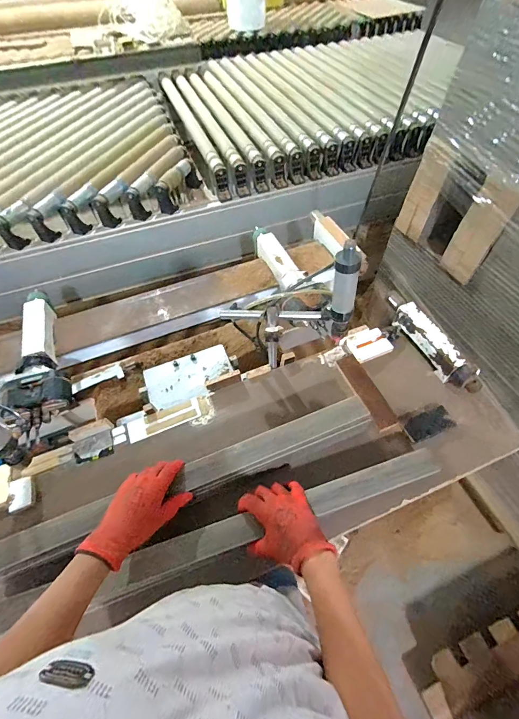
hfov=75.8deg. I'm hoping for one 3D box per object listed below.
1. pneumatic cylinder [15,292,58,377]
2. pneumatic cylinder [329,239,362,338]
[{"bbox_3d":[-0.597,-0.074,0.902,0.069,0.056,0.299,-18,57,-11],"label":"pneumatic cylinder"},{"bbox_3d":[0.170,-0.133,0.679,0.053,0.220,0.040,15,57,11],"label":"pneumatic cylinder"}]

